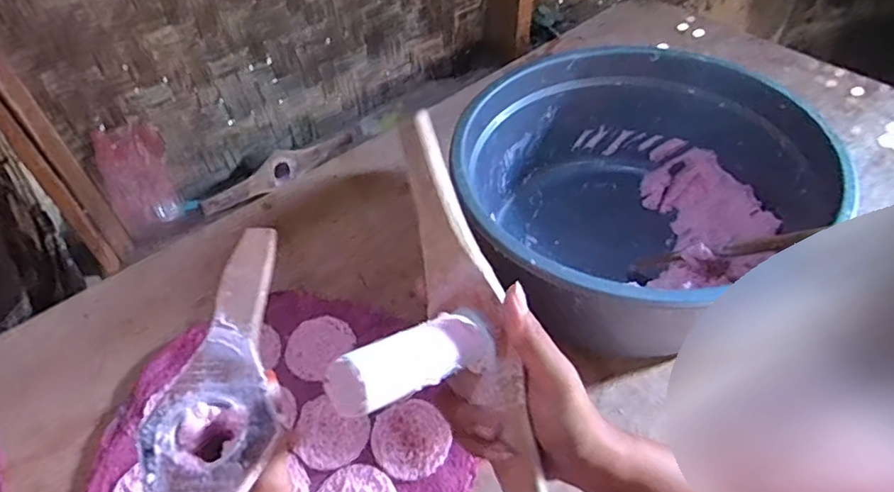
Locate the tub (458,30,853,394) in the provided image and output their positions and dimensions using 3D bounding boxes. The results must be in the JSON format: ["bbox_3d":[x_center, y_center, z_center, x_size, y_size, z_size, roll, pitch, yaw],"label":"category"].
[{"bbox_3d":[0.207,-0.050,0.700,0.397,0.194,0.364,-2,49,2],"label":"tub"}]

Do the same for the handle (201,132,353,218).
[{"bbox_3d":[-0.274,-0.127,0.965,0.045,0.051,0.299,31,57,27],"label":"handle"}]

